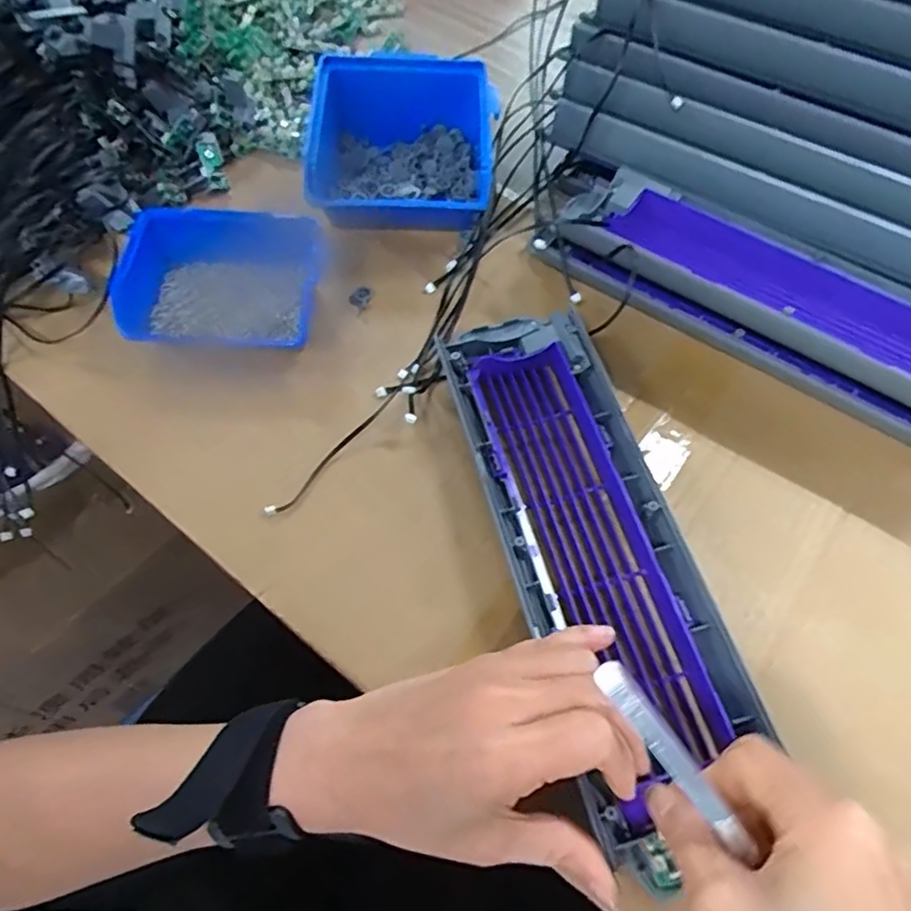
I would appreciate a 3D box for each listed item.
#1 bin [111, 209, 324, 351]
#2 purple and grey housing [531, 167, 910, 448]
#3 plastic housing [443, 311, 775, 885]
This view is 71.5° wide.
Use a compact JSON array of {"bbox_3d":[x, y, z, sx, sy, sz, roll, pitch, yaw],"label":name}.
[{"bbox_3d":[-0.138,-0.100,0.374,0.108,0.041,0.080,3,59,-1],"label":"bin"},{"bbox_3d":[0.196,-0.084,0.378,0.290,0.056,0.098,29,62,14],"label":"purple and grey housing"},{"bbox_3d":[0.063,0.036,0.319,0.086,0.028,0.278,-13,61,-10],"label":"plastic housing"}]

